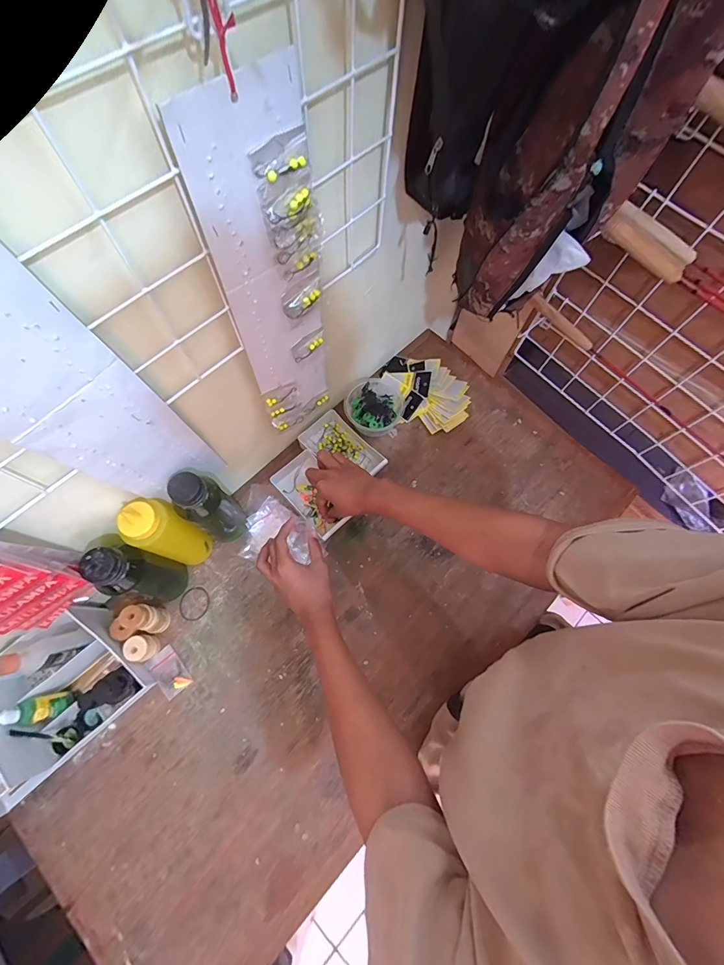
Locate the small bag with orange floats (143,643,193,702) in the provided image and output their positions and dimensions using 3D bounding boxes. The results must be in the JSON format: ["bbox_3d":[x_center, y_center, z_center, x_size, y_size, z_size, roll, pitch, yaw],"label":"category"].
[{"bbox_3d":[-0.282,0.278,0.573,0.039,0.012,0.065,-39,76,-14],"label":"small bag with orange floats"}]

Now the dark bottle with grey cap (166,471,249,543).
[{"bbox_3d":[-0.217,0.040,0.561,0.066,0.187,0.055,-42,77,-15],"label":"dark bottle with grey cap"}]

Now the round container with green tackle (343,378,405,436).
[{"bbox_3d":[0.020,-0.130,0.701,0.103,0.050,0.099,-42,76,-14],"label":"round container with green tackle"}]

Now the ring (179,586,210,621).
[{"bbox_3d":[-0.260,0.188,0.607,0.047,0.004,0.050,-1,64,3],"label":"ring"}]

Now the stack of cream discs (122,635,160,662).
[{"bbox_3d":[-0.317,0.239,0.562,0.033,0.045,0.034,-8,71,-4],"label":"stack of cream discs"}]

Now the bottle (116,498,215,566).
[{"bbox_3d":[-0.266,0.074,0.545,0.055,0.194,0.065,25,72,7],"label":"bottle"}]

